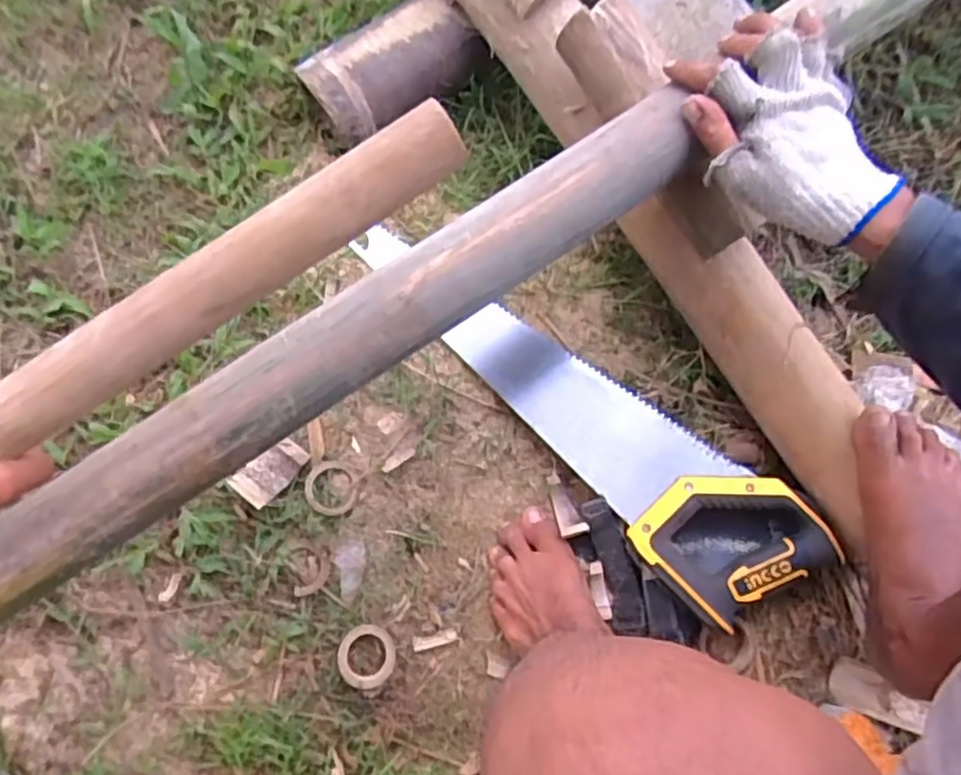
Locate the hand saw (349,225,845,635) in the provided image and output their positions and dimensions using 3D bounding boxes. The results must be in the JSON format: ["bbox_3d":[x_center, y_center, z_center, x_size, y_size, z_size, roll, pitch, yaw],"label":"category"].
[{"bbox_3d":[0.096,0.001,0.654,0.135,0.040,0.521,-42,80,-12],"label":"hand saw"}]

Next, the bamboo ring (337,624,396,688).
[{"bbox_3d":[-0.105,0.248,0.627,0.052,0.008,0.053,0,74,-2],"label":"bamboo ring"}]

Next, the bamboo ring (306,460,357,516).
[{"bbox_3d":[-0.146,0.097,0.665,0.050,0.010,0.052,0,74,-2],"label":"bamboo ring"}]

